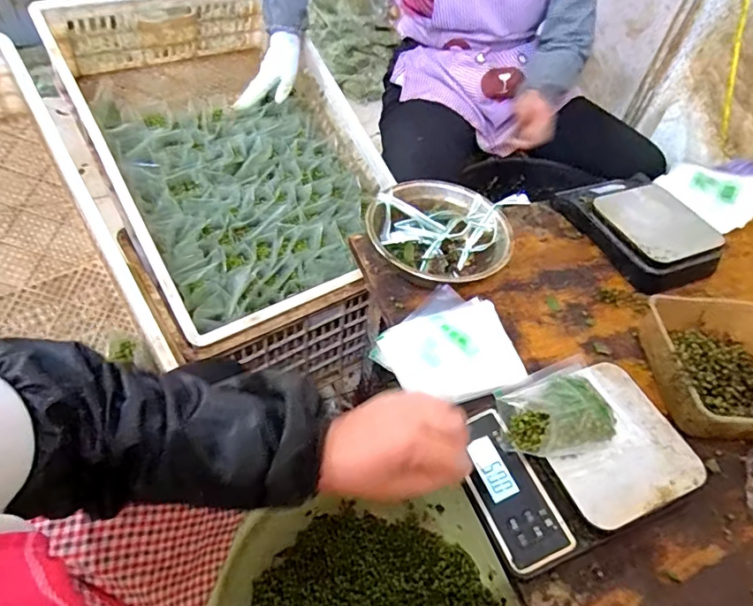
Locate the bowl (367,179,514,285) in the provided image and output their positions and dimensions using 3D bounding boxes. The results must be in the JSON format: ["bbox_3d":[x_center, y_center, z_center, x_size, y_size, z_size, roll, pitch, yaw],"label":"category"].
[{"bbox_3d":[0.089,-0.091,0.681,0.182,0.065,0.175,3,49,-4],"label":"bowl"}]

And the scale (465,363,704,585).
[{"bbox_3d":[0.193,0.155,0.495,0.214,0.051,0.144,-14,52,-17],"label":"scale"}]

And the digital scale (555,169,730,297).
[{"bbox_3d":[0.384,-0.123,0.750,0.140,0.064,0.222,-17,53,-20],"label":"digital scale"}]

